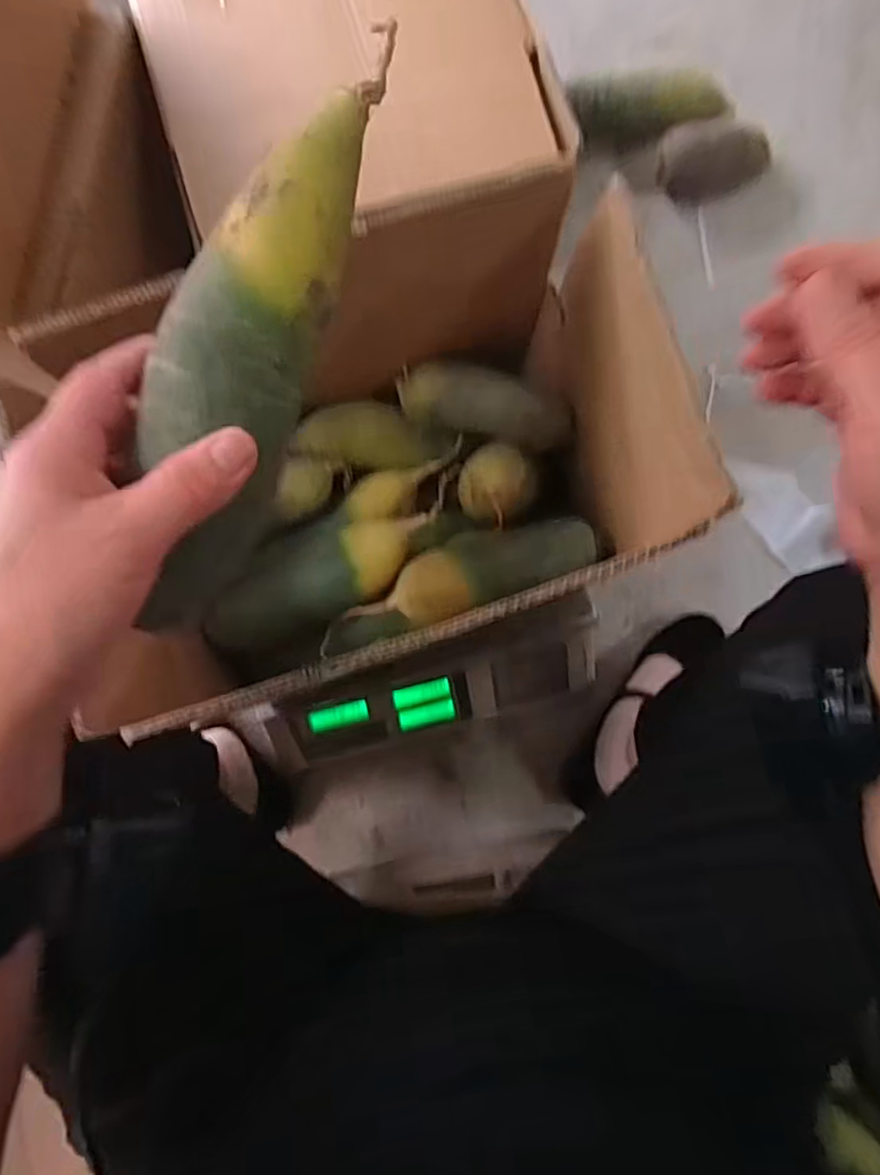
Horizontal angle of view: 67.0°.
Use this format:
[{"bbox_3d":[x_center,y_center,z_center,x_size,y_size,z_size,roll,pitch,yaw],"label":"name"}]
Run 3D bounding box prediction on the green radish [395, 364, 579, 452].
[{"bbox_3d":[0.033,-0.136,0.495,0.137,0.044,0.050,14,84,1],"label":"green radish"}]

